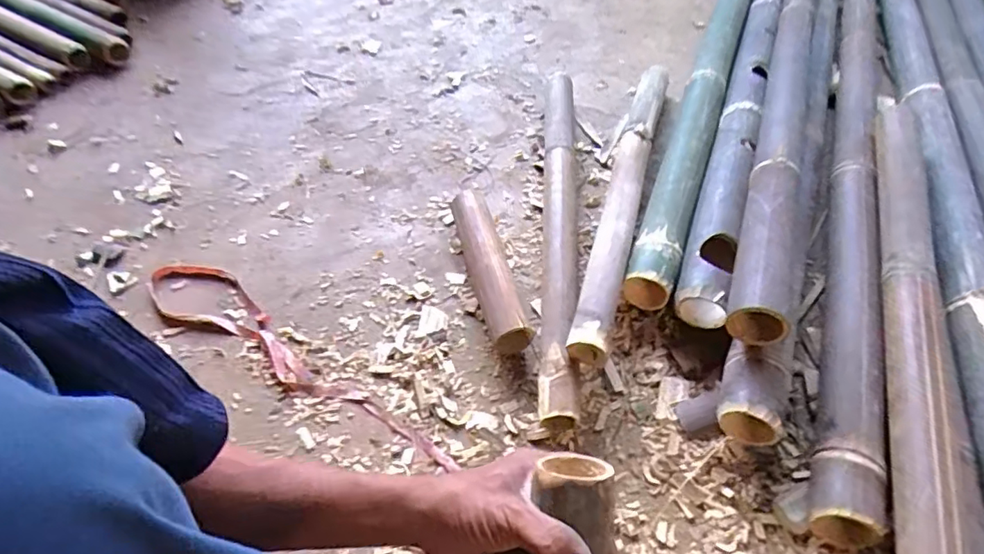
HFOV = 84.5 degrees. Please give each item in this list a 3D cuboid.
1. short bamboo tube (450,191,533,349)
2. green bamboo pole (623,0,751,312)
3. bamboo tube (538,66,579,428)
[{"bbox_3d":[-0.006,-0.016,0.728,0.050,0.052,0.249,-16,55,-5],"label":"short bamboo tube"},{"bbox_3d":[0.469,-0.498,1.085,0.073,0.077,1.418,18,55,15],"label":"green bamboo pole"},{"bbox_3d":[0.096,-0.083,0.772,0.044,0.050,0.604,0,54,7],"label":"bamboo tube"}]

